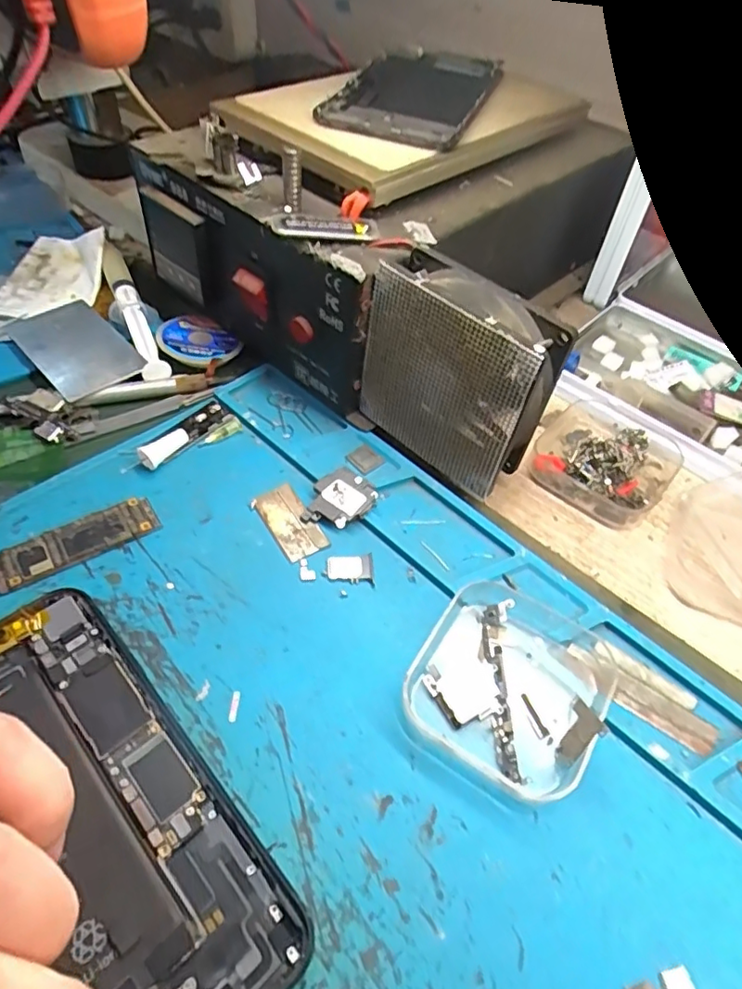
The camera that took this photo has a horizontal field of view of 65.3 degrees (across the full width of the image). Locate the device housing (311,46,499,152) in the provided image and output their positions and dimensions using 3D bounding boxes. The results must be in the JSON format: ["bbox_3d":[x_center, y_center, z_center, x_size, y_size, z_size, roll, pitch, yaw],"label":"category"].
[{"bbox_3d":[0.025,-0.212,0.305,0.069,0.007,0.144,18,51,7],"label":"device housing"}]

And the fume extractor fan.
[{"bbox_3d":[0.036,-0.049,0.253,0.078,0.086,0.027,36,56,22],"label":"fume extractor fan"}]

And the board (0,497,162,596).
[{"bbox_3d":[-0.121,0.019,0.236,0.065,0.004,0.020,-27,58,-24],"label":"board"}]

